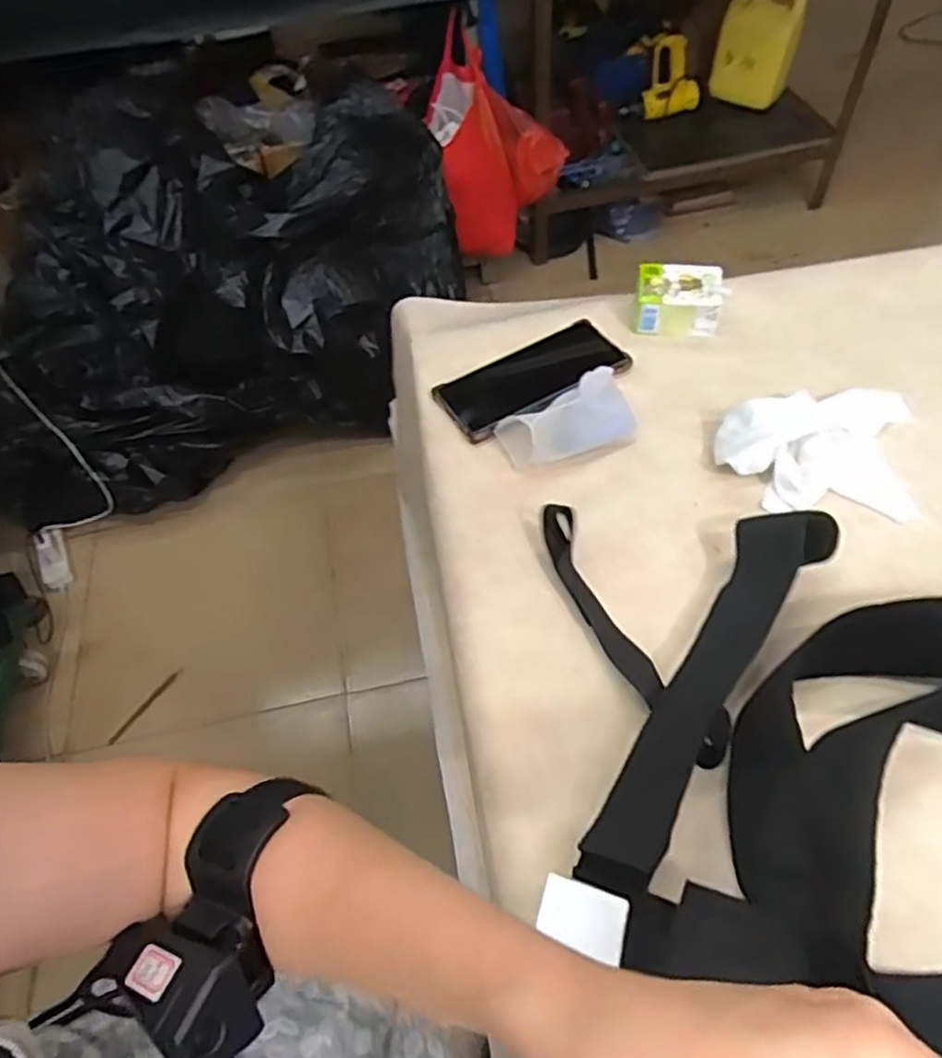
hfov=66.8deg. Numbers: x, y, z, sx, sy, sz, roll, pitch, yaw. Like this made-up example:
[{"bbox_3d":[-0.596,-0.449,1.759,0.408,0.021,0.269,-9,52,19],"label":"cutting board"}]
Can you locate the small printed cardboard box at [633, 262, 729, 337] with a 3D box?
[{"bbox_3d":[0.191,-0.208,0.655,0.078,0.046,0.049,7,55,11],"label":"small printed cardboard box"}]

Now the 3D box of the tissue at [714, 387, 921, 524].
[{"bbox_3d":[0.267,-0.074,0.543,0.153,0.050,0.119,2,54,7],"label":"tissue"}]

